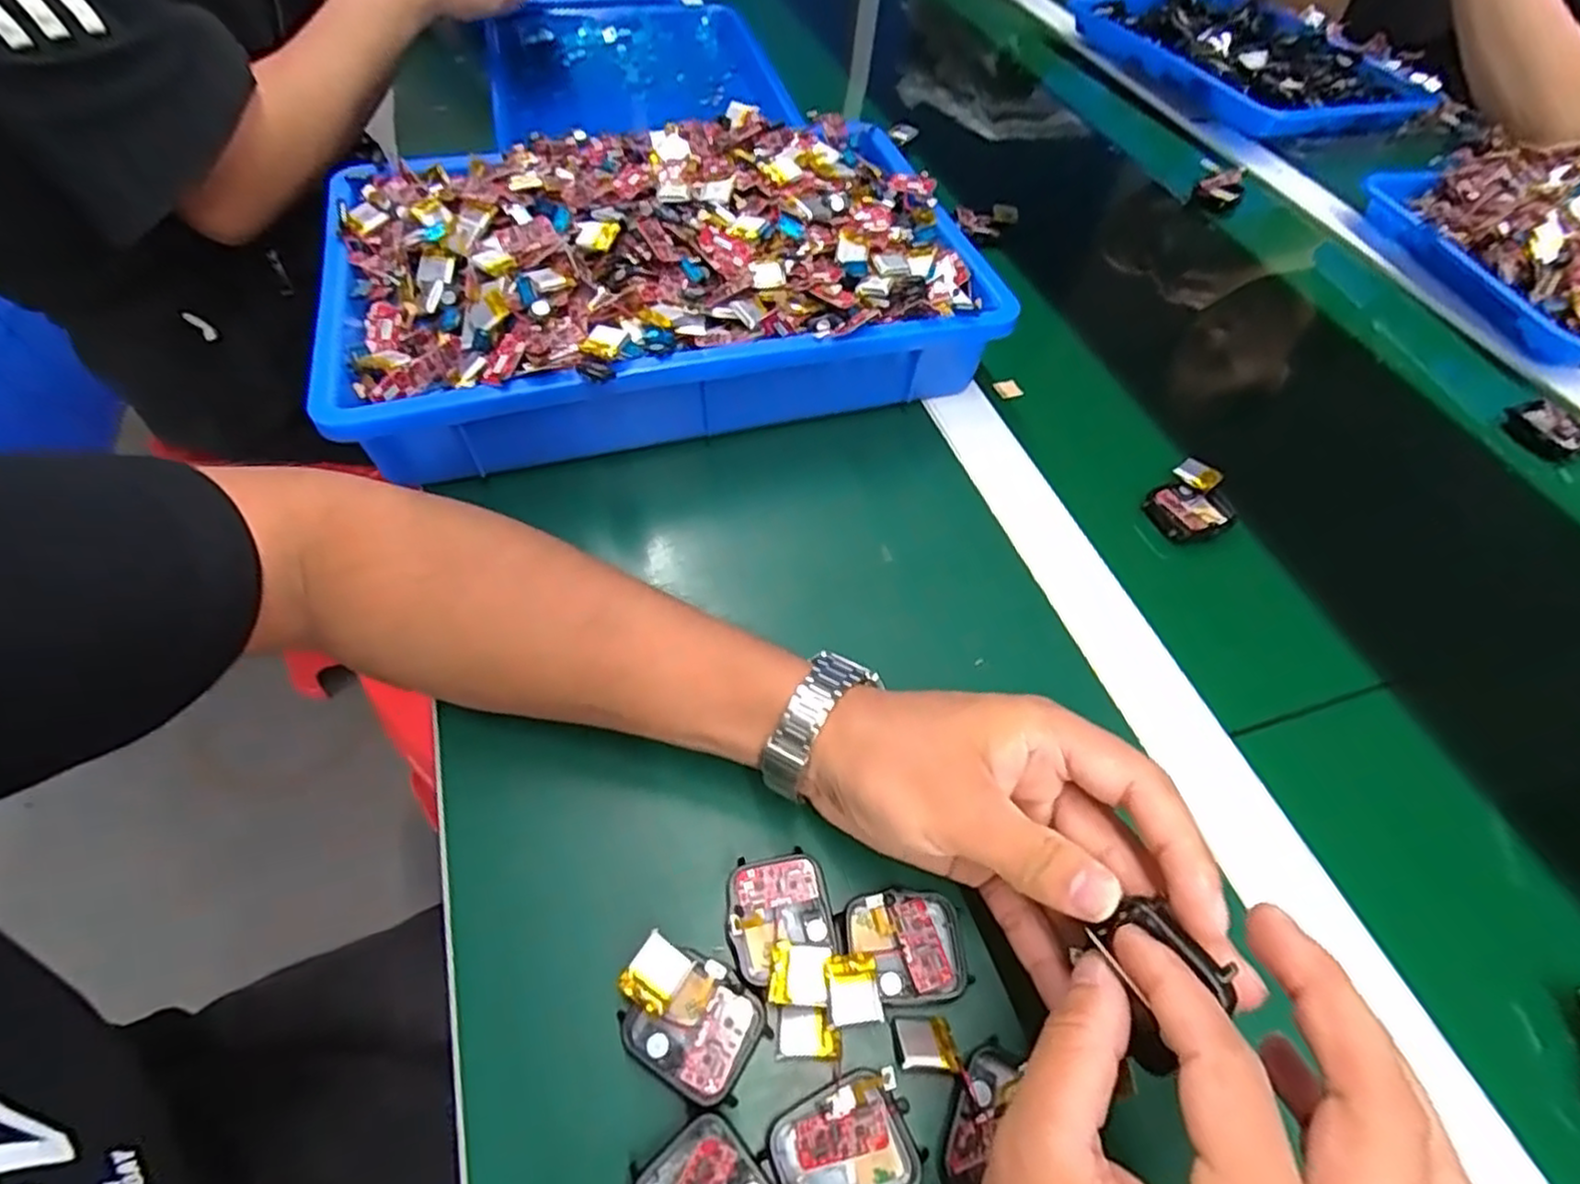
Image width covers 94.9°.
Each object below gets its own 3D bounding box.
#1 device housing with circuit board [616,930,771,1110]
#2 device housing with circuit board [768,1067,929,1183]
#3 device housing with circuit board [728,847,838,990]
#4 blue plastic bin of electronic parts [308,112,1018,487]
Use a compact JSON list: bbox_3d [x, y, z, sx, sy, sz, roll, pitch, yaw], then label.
[{"bbox_3d":[-0.035,0.149,0.252,0.050,0.020,0.038,28,58,15],"label":"device housing with circuit board"},{"bbox_3d":[0.019,0.180,0.231,0.044,0.018,0.038,-19,59,-16],"label":"device housing with circuit board"},{"bbox_3d":[-0.004,0.121,0.273,0.038,0.010,0.041,-10,56,-9],"label":"device housing with circuit board"},{"bbox_3d":[-0.084,-0.207,0.452,0.376,0.077,0.257,-13,57,-12],"label":"blue plastic bin of electronic parts"}]

